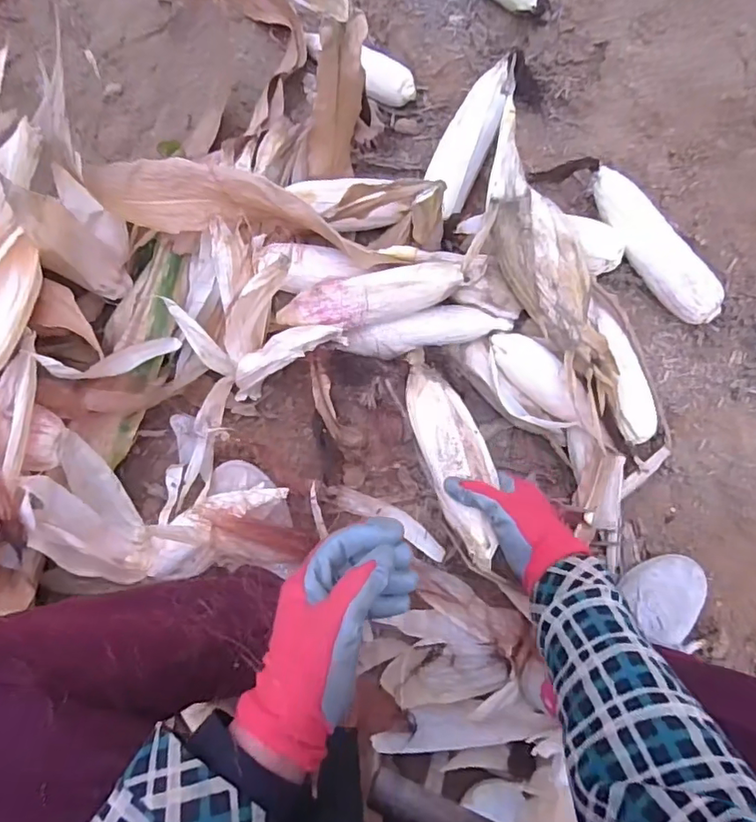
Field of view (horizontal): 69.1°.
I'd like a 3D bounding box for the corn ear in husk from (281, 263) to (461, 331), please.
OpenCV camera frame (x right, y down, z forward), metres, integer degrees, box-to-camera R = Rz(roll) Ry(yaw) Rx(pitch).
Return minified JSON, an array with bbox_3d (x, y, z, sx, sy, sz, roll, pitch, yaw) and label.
[{"bbox_3d":[-0.017,-0.123,0.619,0.223,0.040,0.060,-8,81,16],"label":"corn ear in husk"}]

